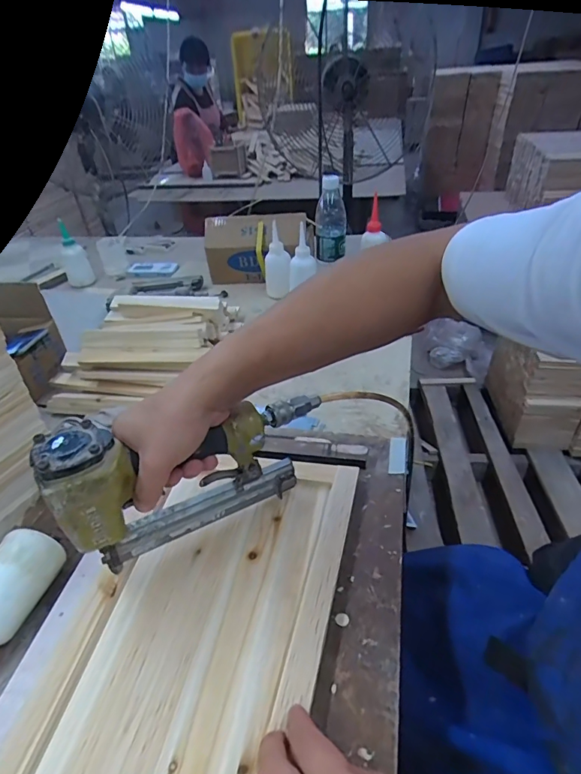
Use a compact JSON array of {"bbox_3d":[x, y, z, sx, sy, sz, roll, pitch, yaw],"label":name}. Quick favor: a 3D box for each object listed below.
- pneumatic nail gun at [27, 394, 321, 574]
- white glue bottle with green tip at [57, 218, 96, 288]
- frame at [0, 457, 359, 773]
[{"bbox_3d":[-0.086,0.072,0.425,0.244,0.155,0.049,-23,40,-22],"label":"pneumatic nail gun"},{"bbox_3d":[-0.529,-0.323,1.072,0.062,0.137,0.053,-23,40,-22],"label":"white glue bottle with green tip"},{"bbox_3d":[-0.085,0.223,0.383,0.217,0.026,0.432,6,38,14],"label":"frame"}]

